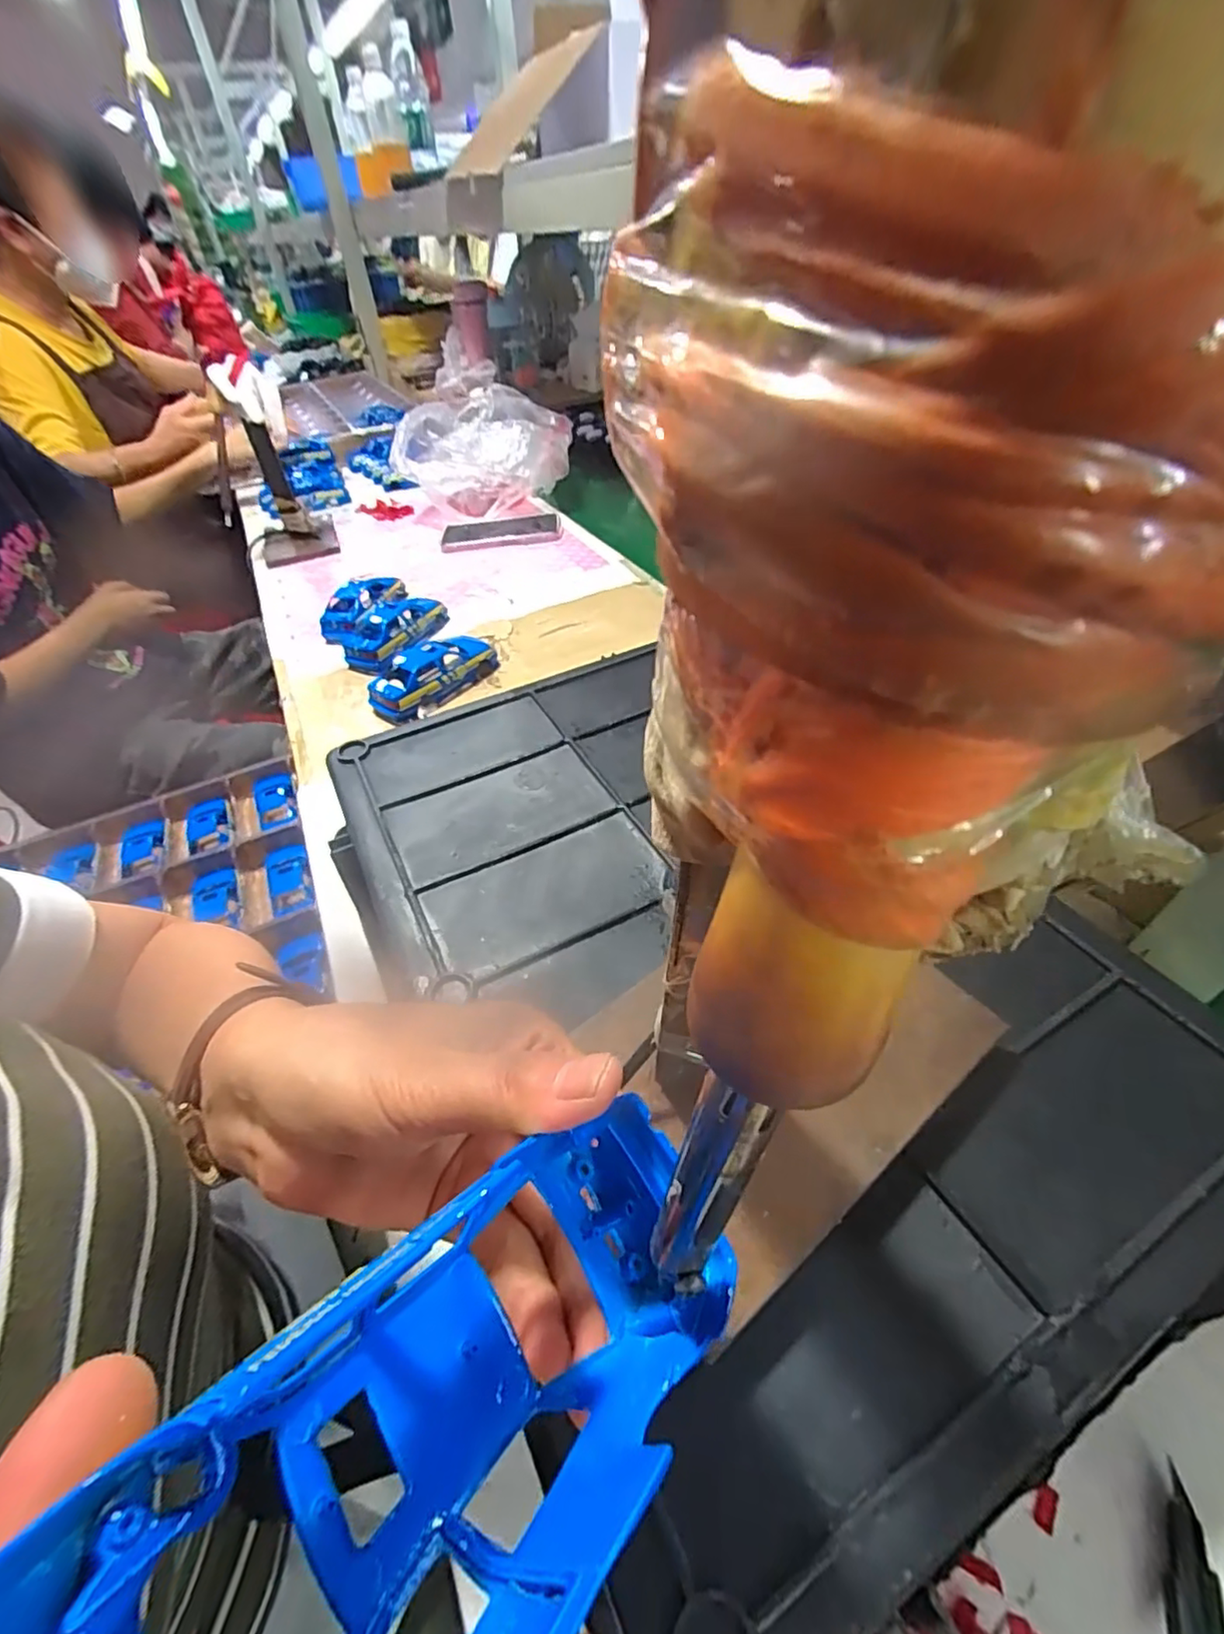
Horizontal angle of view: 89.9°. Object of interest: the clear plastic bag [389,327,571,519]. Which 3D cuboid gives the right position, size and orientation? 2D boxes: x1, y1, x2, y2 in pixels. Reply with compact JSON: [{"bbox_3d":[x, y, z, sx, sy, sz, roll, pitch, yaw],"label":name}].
[{"bbox_3d":[-0.190,-0.563,0.953,0.240,0.121,0.245,-6,45,0],"label":"clear plastic bag"}]

